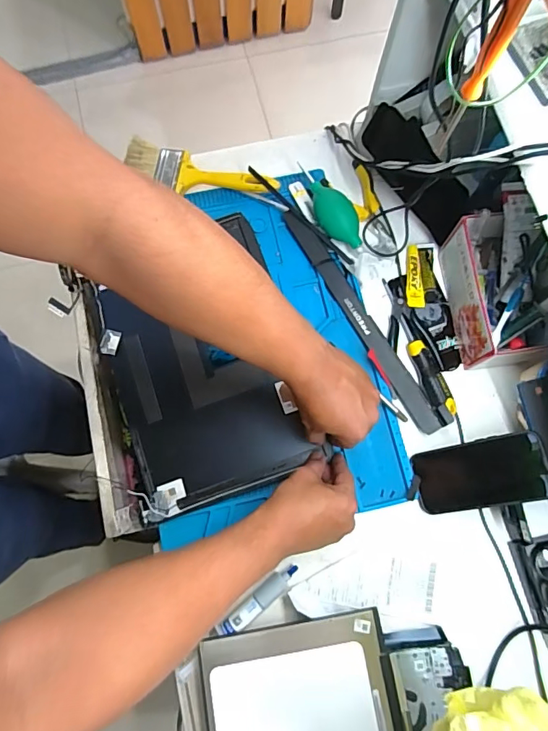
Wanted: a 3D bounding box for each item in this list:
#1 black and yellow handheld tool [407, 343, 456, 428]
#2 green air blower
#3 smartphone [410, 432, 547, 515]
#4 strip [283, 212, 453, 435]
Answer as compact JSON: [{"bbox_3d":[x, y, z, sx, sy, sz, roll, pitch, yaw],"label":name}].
[{"bbox_3d":[0.202,0.019,0.580,0.029,0.022,0.109,-17,78,-5],"label":"black and yellow handheld tool"},{"bbox_3d":[0.073,-0.216,0.628,0.046,0.046,0.145,-23,78,-6],"label":"green air blower"},{"bbox_3d":[0.233,0.124,0.524,0.143,0.006,0.073,-20,76,31],"label":"smartphone"},{"bbox_3d":[0.113,-0.062,0.605,0.036,0.015,0.343,-32,79,1],"label":"strip"}]

